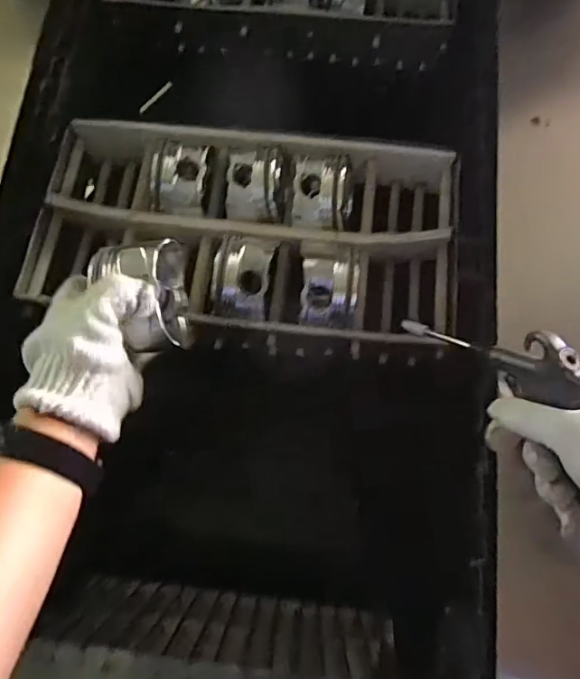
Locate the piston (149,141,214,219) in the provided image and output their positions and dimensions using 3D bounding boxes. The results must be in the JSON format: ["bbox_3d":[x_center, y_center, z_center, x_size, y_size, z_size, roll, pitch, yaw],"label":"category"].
[{"bbox_3d":[-0.109,-0.167,0.533,0.057,0.063,0.080,0,41,-4],"label":"piston"}]

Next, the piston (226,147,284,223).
[{"bbox_3d":[-0.036,-0.154,0.520,0.054,0.061,0.054,3,41,0],"label":"piston"}]

